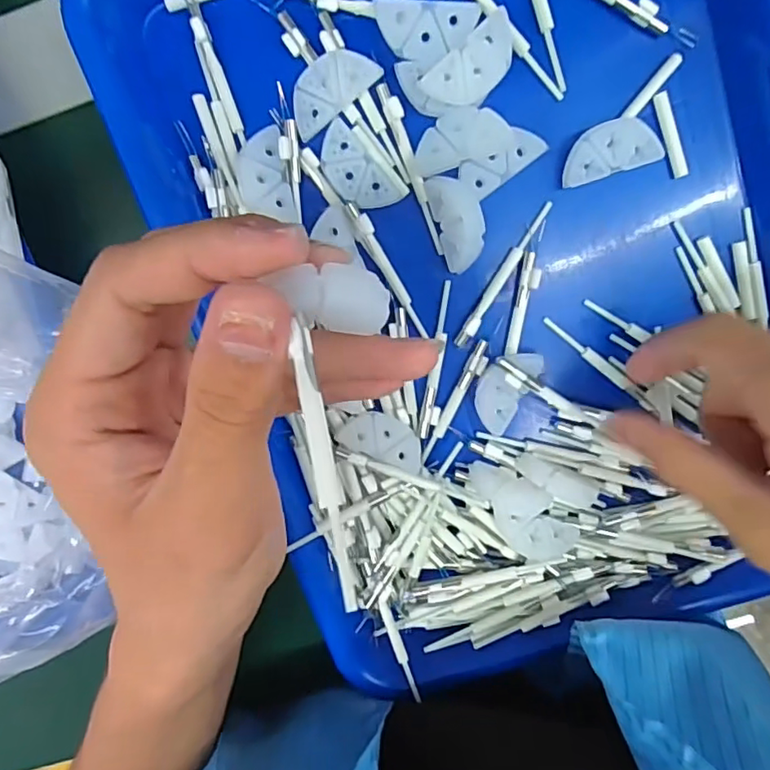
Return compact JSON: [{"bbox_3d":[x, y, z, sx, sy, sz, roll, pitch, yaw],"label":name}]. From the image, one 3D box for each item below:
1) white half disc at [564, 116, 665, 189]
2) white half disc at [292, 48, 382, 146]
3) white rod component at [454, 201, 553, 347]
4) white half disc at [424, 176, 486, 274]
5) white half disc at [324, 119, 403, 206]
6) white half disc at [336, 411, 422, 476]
[{"bbox_3d":[0.090,-0.094,0.225,0.038,0.009,0.019,-15,101,5],"label":"white half disc"},{"bbox_3d":[-0.022,-0.116,0.219,0.038,0.006,0.020,-34,108,16],"label":"white half disc"},{"bbox_3d":[0.050,-0.046,0.238,0.006,0.004,0.069,31,101,-5],"label":"white rod component"},{"bbox_3d":[0.030,-0.067,0.228,0.017,0.014,0.038,-16,101,5],"label":"white half disc"},{"bbox_3d":[-0.012,-0.086,0.228,0.019,0.004,0.038,-40,98,9],"label":"white half disc"},{"bbox_3d":[0.000,0.023,0.246,0.037,0.005,0.021,20,80,-6],"label":"white half disc"}]

